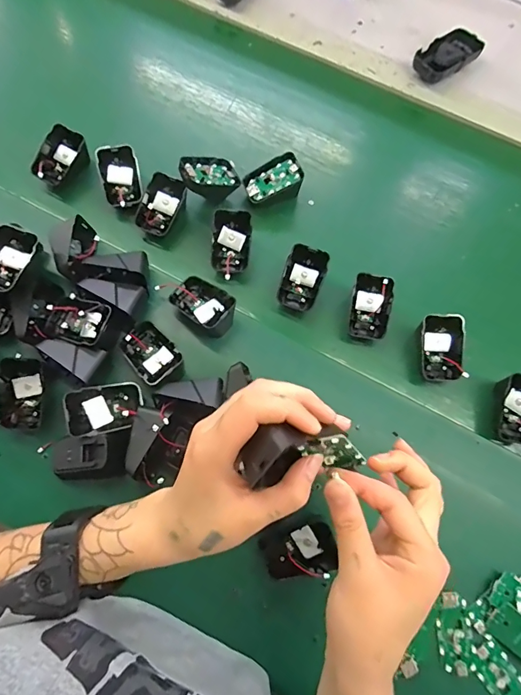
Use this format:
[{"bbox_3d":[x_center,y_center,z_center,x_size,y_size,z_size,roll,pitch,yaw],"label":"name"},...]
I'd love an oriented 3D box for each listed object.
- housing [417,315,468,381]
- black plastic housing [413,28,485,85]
[{"bbox_3d":[0.192,0.002,0.449,0.047,0.040,0.063,0,70,0],"label":"housing"},{"bbox_3d":[0.267,-0.412,0.594,0.116,0.028,0.052,-39,77,-14],"label":"black plastic housing"}]

